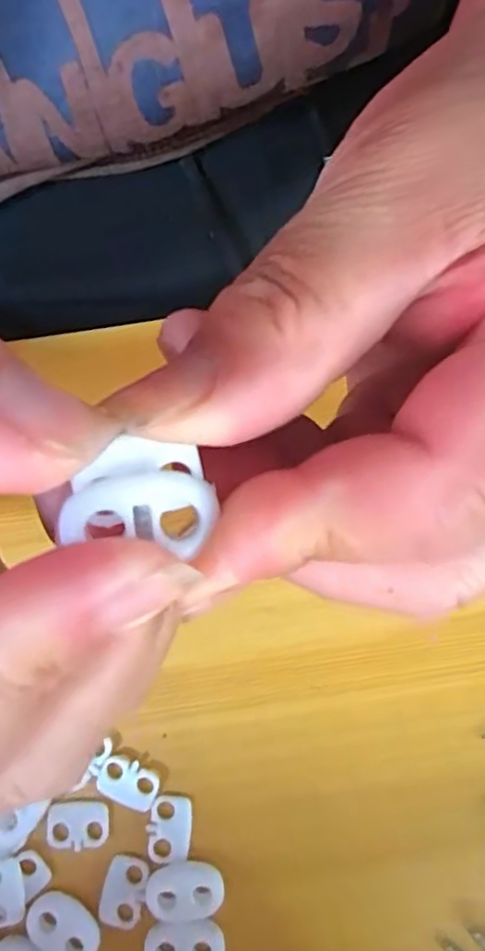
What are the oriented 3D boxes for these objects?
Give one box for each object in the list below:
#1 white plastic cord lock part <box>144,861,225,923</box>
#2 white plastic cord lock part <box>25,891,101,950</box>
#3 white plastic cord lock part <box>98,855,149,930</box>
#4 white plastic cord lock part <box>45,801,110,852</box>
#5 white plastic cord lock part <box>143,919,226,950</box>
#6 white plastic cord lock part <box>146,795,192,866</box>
[{"bbox_3d":[-0.017,0.120,0.180,0.022,0.004,0.014,-6,78,0],"label":"white plastic cord lock part"},{"bbox_3d":[-0.051,0.130,0.178,0.022,0.004,0.014,36,80,8],"label":"white plastic cord lock part"},{"bbox_3d":[-0.035,0.122,0.181,0.012,0.004,0.018,12,78,3],"label":"white plastic cord lock part"},{"bbox_3d":[-0.049,0.104,0.185,0.018,0.004,0.013,0,78,1],"label":"white plastic cord lock part"},{"bbox_3d":[-0.016,0.134,0.175,0.022,0.004,0.015,-8,78,-1],"label":"white plastic cord lock part"},{"bbox_3d":[-0.022,0.105,0.185,0.013,0.004,0.019,2,78,1],"label":"white plastic cord lock part"}]

